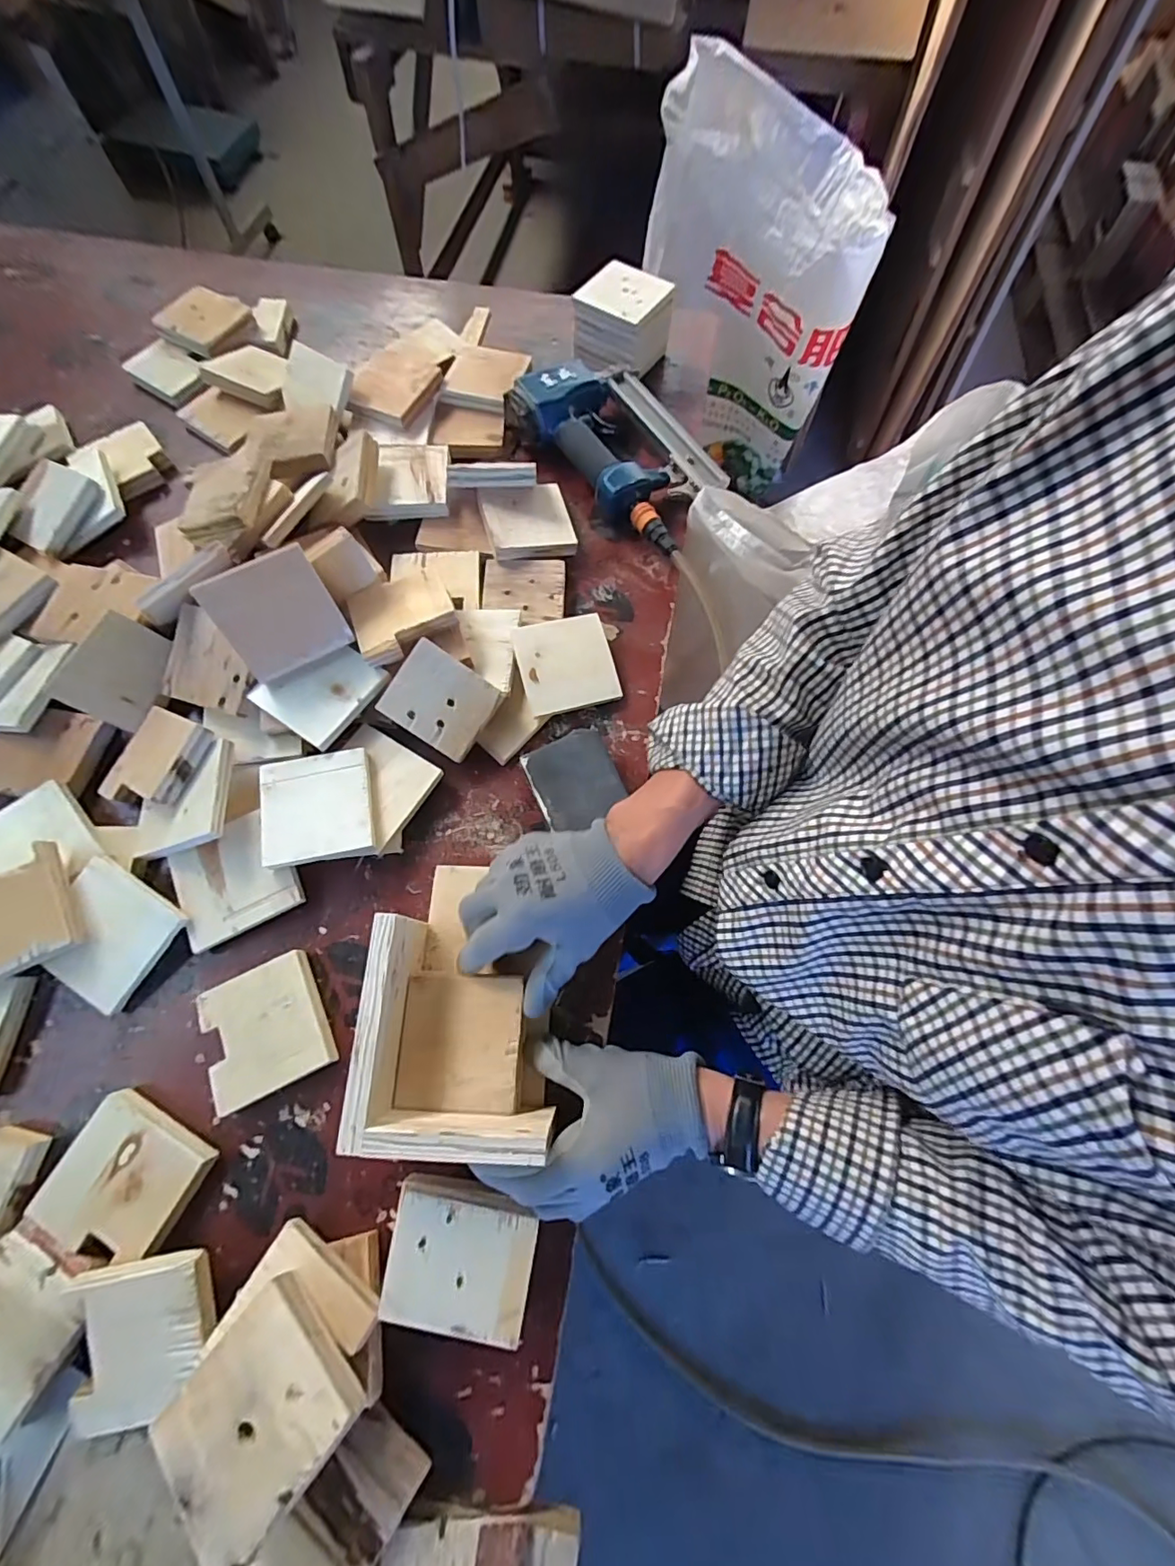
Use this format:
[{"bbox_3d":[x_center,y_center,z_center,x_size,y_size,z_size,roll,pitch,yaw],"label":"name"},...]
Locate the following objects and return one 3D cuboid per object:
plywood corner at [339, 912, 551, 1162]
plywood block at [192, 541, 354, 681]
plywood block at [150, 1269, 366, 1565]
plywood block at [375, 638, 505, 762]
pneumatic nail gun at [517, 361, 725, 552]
[{"bbox_3d":[-0.088,0.171,0.382,0.122,0.071,0.138,2,70,-1],"label":"plywood corner"},{"bbox_3d":[-0.265,-0.145,0.468,0.089,0.088,0.010,-30,34,-11],"label":"plywood block"},{"bbox_3d":[-0.189,0.362,0.313,0.088,0.017,0.089,33,70,26],"label":"plywood block"},{"bbox_3d":[-0.131,-0.074,0.492,0.089,0.008,0.076,34,90,-8],"label":"plywood block"},{"bbox_3d":[0.050,-0.383,0.621,0.159,0.055,0.257,-37,73,-14],"label":"pneumatic nail gun"}]

